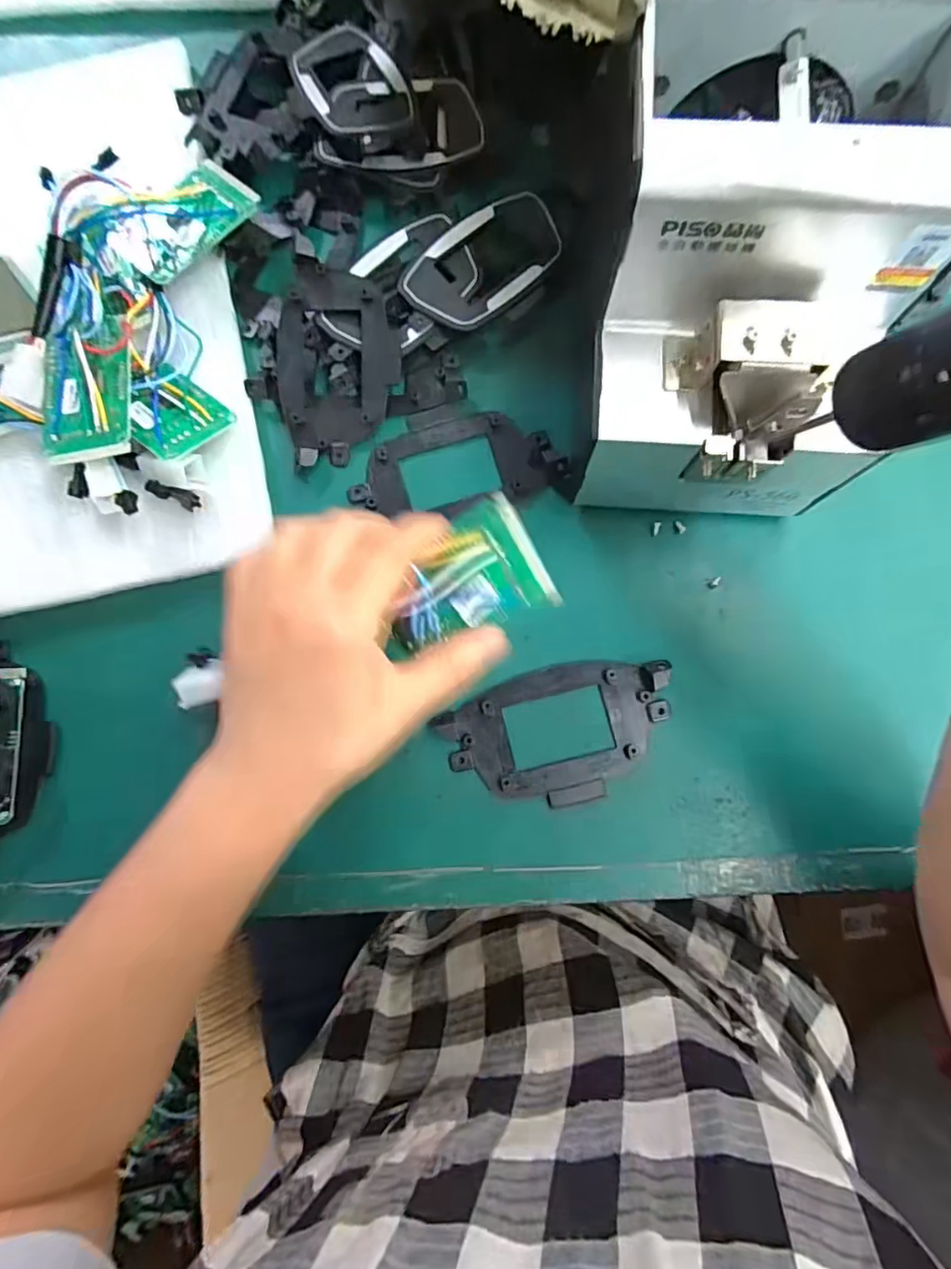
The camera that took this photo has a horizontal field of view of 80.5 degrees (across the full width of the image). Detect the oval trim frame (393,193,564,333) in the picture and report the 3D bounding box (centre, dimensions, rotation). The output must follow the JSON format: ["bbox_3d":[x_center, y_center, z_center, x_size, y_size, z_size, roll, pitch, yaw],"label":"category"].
[{"bbox_3d":[0.004,-0.218,0.328,0.095,0.008,0.060,-39,80,-5],"label":"oval trim frame"}]

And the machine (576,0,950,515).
[{"bbox_3d":[0.118,-0.167,0.251,0.124,0.136,0.188,6,80,3],"label":"machine"}]

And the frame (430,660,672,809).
[{"bbox_3d":[0.045,0.052,0.298,0.119,0.019,0.069,-14,79,-1],"label":"frame"}]

